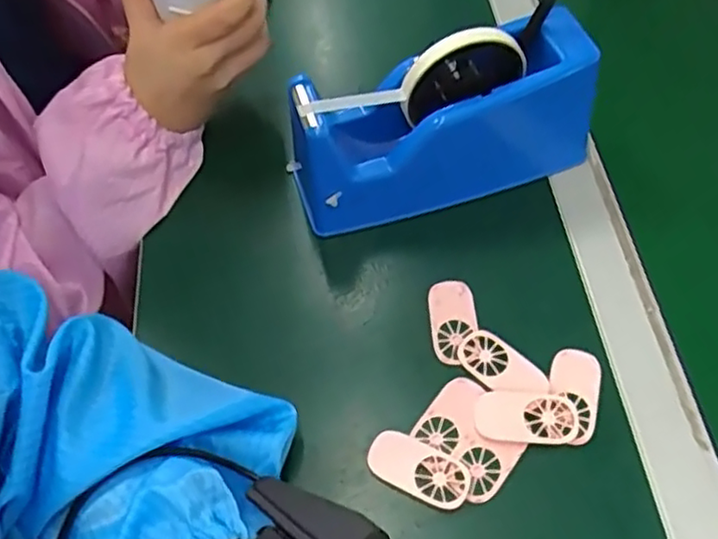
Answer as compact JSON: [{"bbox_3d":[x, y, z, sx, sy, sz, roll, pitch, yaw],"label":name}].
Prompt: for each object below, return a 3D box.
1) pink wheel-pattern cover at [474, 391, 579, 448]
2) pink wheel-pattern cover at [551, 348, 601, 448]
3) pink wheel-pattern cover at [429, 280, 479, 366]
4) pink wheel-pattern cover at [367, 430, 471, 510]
[{"bbox_3d":[0.096,0.086,0.378,0.058,0.004,0.030,-1,56,5],"label":"pink wheel-pattern cover"},{"bbox_3d":[0.127,0.074,0.384,0.029,0.004,0.057,8,57,11],"label":"pink wheel-pattern cover"},{"bbox_3d":[0.060,0.033,0.416,0.028,0.004,0.056,-4,56,3],"label":"pink wheel-pattern cover"},{"bbox_3d":[0.034,0.111,0.368,0.057,0.004,0.028,20,60,18],"label":"pink wheel-pattern cover"}]

